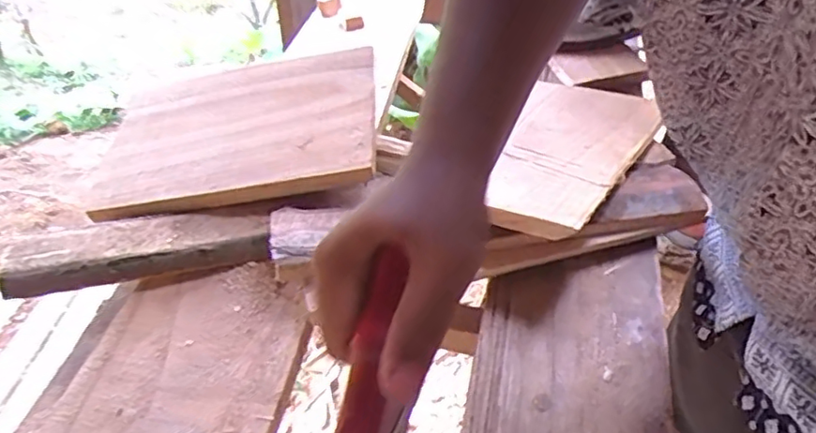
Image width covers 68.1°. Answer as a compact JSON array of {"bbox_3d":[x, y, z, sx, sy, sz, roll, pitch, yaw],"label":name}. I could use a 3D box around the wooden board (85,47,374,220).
[{"bbox_3d":[-0.179,-0.094,0.626,0.286,0.016,0.201,-10,49,6],"label":"wooden board"}]

